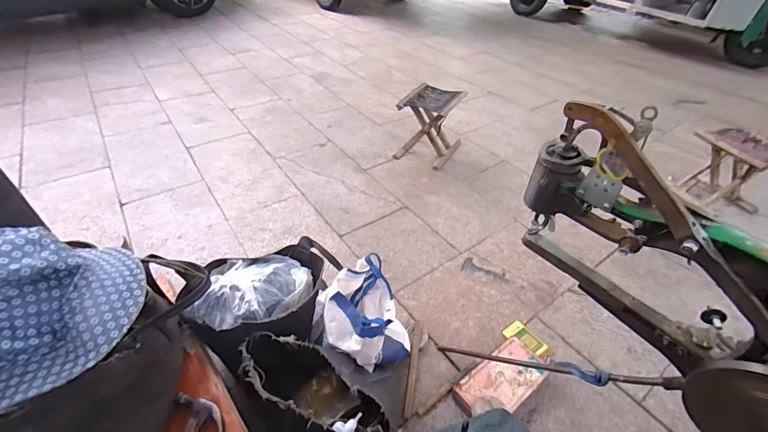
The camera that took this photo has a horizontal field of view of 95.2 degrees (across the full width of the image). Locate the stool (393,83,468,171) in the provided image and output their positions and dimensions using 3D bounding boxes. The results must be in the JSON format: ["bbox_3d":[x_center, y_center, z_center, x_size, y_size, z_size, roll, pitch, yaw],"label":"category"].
[{"bbox_3d":[0.204,-0.396,1.533,0.221,0.268,0.268,25,46,22],"label":"stool"}]

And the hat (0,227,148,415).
[{"bbox_3d":[-0.437,0.107,0.415,0.224,0.119,0.251,19,44,16],"label":"hat"}]

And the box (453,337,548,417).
[{"bbox_3d":[0.281,0.398,0.840,0.232,0.045,0.119,-26,50,-29],"label":"box"}]

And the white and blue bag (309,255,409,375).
[{"bbox_3d":[-0.034,0.243,0.806,0.181,0.228,0.233,24,46,21],"label":"white and blue bag"}]

